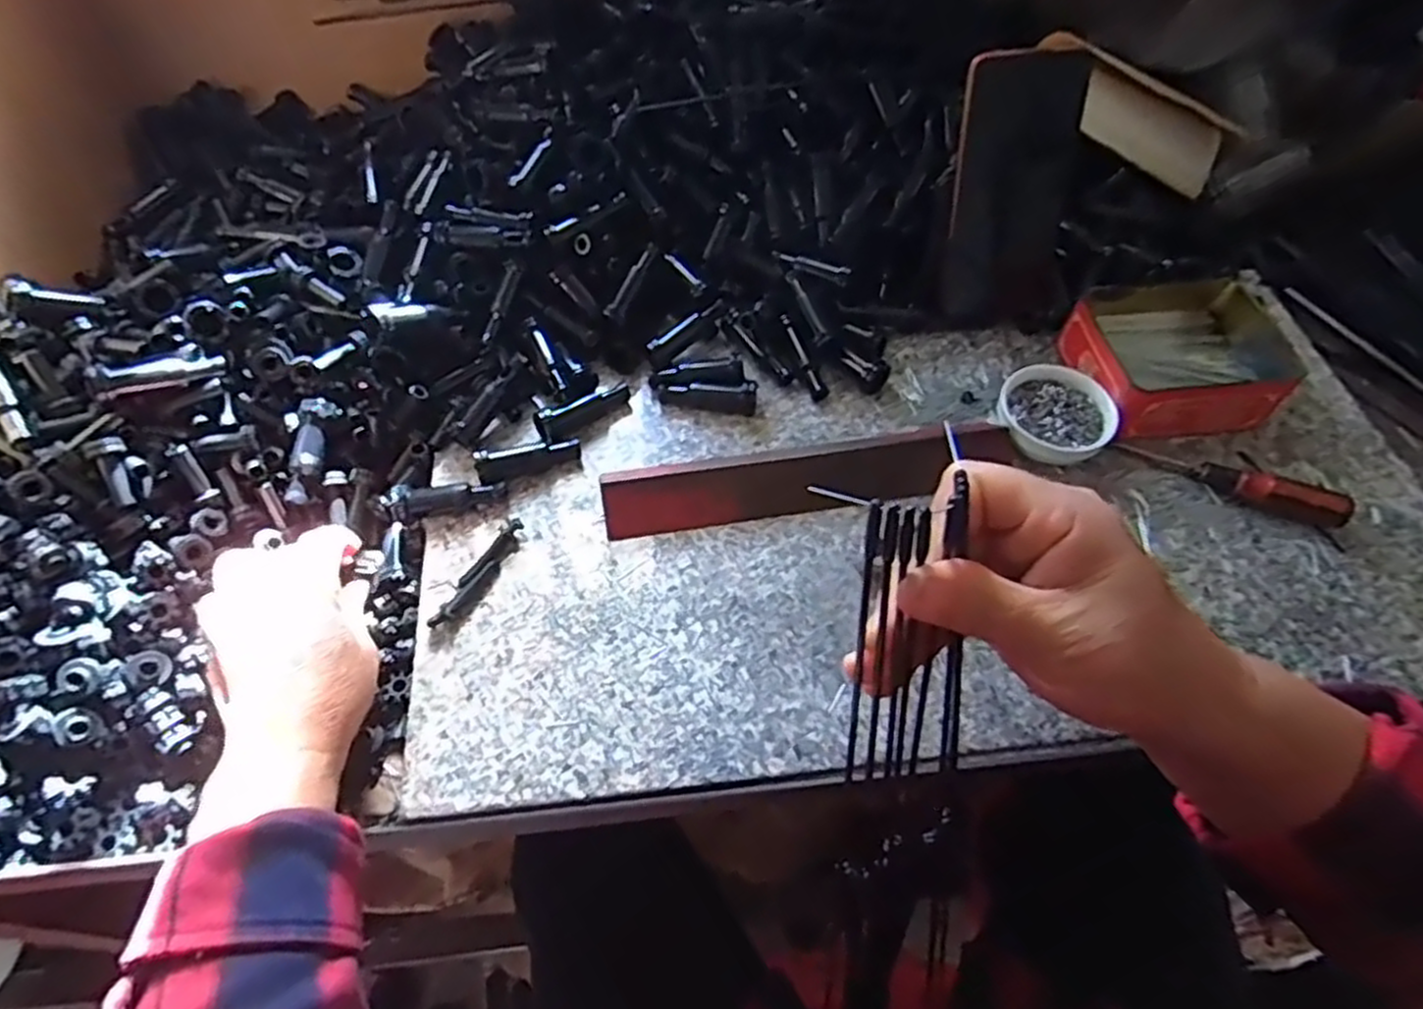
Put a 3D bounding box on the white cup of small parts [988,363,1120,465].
[{"bbox_3d":[0.225,-0.058,0.502,0.071,0.029,0.069,0,57,0],"label":"white cup of small parts"}]

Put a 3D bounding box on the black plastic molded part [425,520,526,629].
[{"bbox_3d":[-0.134,0.040,0.442,0.015,0.011,0.076,24,60,14],"label":"black plastic molded part"}]

